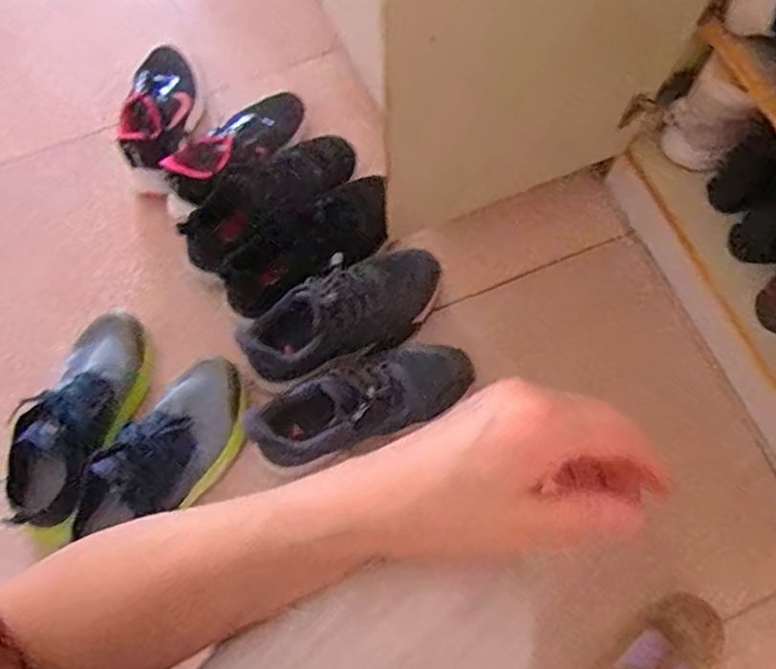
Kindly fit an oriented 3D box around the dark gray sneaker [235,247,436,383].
[{"bbox_3d":[-0.055,-0.030,0.809,0.284,0.093,0.116,-34,73,-11],"label":"dark gray sneaker"}]

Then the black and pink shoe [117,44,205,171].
[{"bbox_3d":[-0.346,-0.347,0.932,0.099,0.066,0.247,-1,57,1],"label":"black and pink shoe"}]

